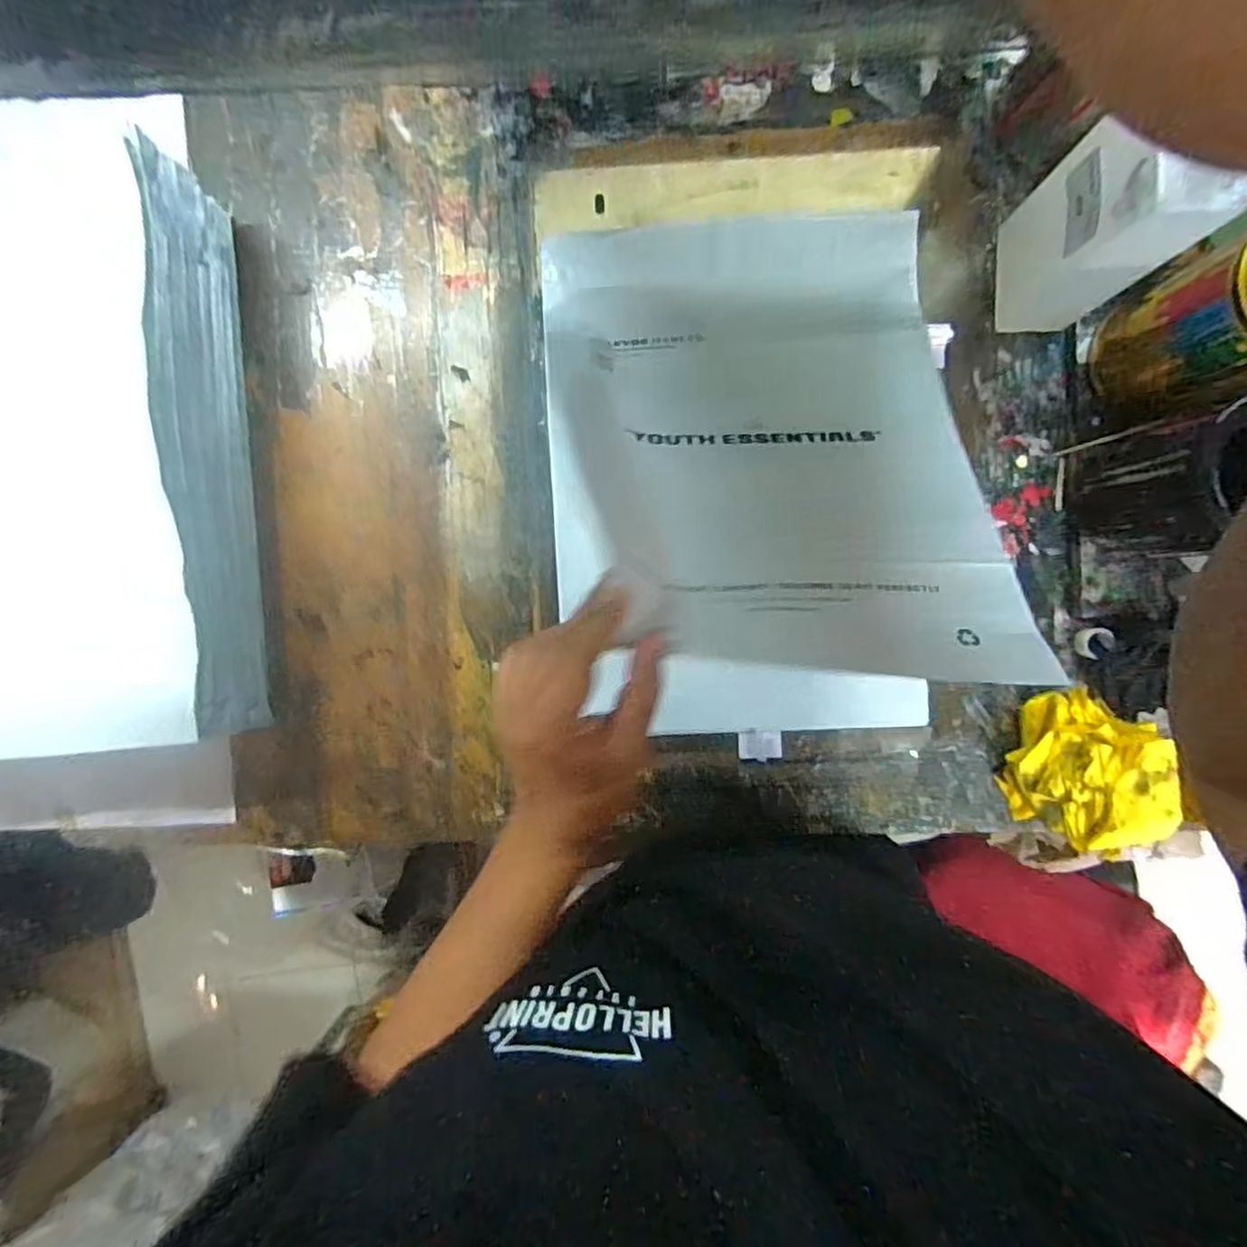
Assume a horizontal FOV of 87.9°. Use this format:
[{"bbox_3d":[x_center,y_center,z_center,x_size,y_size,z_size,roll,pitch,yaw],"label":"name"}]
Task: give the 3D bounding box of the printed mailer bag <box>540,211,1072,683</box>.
[{"bbox_3d":[0.079,-0.177,0.521,0.379,0.054,0.476,-4,68,3],"label":"printed mailer bag"}]

